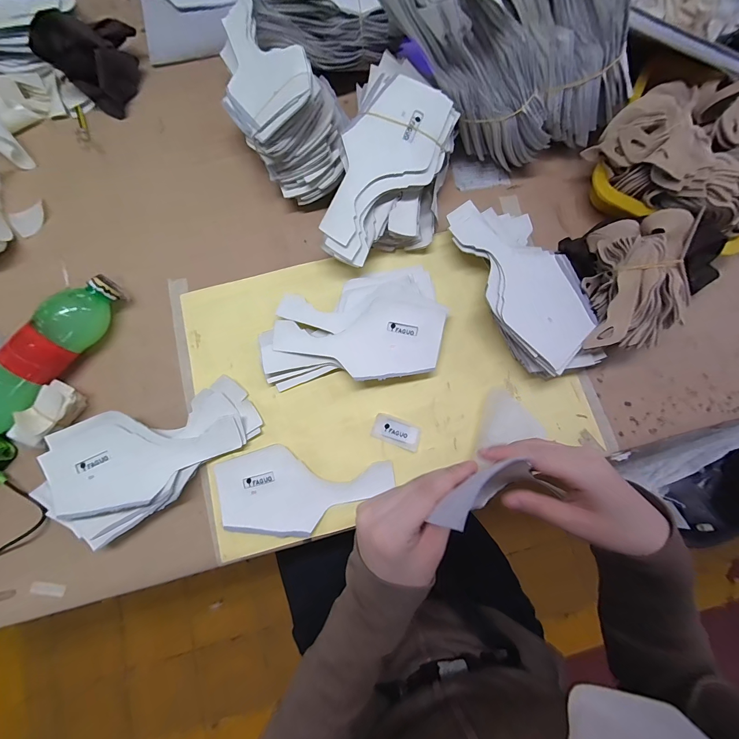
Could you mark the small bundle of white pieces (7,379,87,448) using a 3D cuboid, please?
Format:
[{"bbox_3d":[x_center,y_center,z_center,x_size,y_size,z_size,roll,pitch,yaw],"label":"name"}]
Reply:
[{"bbox_3d":[-0.347,0.048,0.361,0.034,0.041,0.067,21,79,4],"label":"small bundle of white pieces"}]

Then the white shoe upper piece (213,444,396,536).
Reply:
[{"bbox_3d":[-0.073,0.134,0.365,0.191,0.007,0.086,4,78,1],"label":"white shoe upper piece"}]

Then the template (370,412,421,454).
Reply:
[{"bbox_3d":[0.031,0.071,0.380,0.055,0.004,0.029,21,79,4],"label":"template"}]

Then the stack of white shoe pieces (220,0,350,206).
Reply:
[{"bbox_3d":[-0.113,-0.325,0.414,0.113,0.101,0.248,-32,80,-7],"label":"stack of white shoe pieces"}]

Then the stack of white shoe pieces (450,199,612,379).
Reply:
[{"bbox_3d":[0.177,-0.098,0.395,0.103,0.051,0.220,-20,79,-4],"label":"stack of white shoe pieces"}]

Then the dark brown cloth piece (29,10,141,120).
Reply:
[{"bbox_3d":[-0.359,-0.420,0.440,0.068,0.086,0.110,19,79,4],"label":"dark brown cloth piece"}]

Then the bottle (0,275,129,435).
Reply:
[{"bbox_3d":[-0.353,-0.016,0.365,0.056,0.056,0.204,39,81,8],"label":"bottle"}]

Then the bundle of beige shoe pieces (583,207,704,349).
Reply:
[{"bbox_3d":[0.291,-0.097,0.359,0.086,0.058,0.152,8,78,2],"label":"bundle of beige shoe pieces"}]

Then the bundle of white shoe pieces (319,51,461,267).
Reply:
[{"bbox_3d":[0.028,-0.231,0.399,0.124,0.094,0.230,14,78,3],"label":"bundle of white shoe pieces"}]

